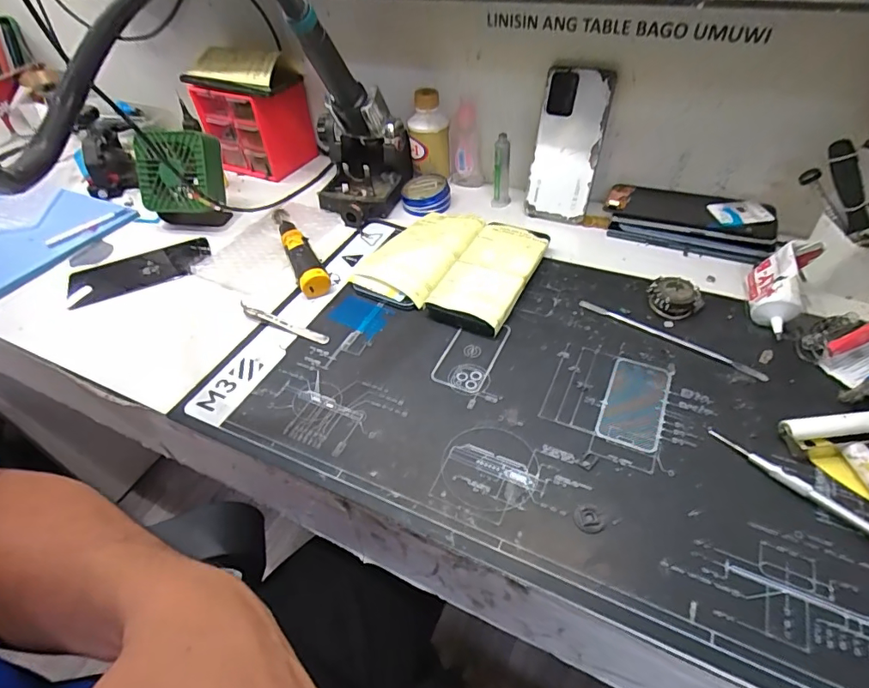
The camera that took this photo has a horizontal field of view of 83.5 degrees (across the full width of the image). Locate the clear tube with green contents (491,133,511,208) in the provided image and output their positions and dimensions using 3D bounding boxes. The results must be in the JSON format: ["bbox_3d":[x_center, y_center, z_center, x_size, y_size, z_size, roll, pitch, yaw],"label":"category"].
[{"bbox_3d":[0.085,-0.218,0.614,0.022,0.097,0.017,-1,46,4],"label":"clear tube with green contents"}]

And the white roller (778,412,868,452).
[{"bbox_3d":[0.299,0.066,0.362,0.074,0.018,0.024,-4,46,1],"label":"white roller"}]

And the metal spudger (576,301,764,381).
[{"bbox_3d":[0.214,-0.007,0.451,0.168,0.006,0.012,29,55,28],"label":"metal spudger"}]

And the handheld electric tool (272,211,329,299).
[{"bbox_3d":[-0.155,-0.109,0.563,0.031,0.031,0.159,-20,48,-14],"label":"handheld electric tool"}]

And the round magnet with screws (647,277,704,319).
[{"bbox_3d":[0.230,-0.045,0.471,0.037,0.026,0.041,-25,49,-18],"label":"round magnet with screws"}]

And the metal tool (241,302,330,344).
[{"bbox_3d":[-0.153,-0.020,0.490,0.108,0.010,0.012,18,51,21],"label":"metal tool"}]

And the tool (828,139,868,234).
[{"bbox_3d":[0.384,-0.145,0.450,0.018,0.090,0.014,-8,33,50],"label":"tool"}]

